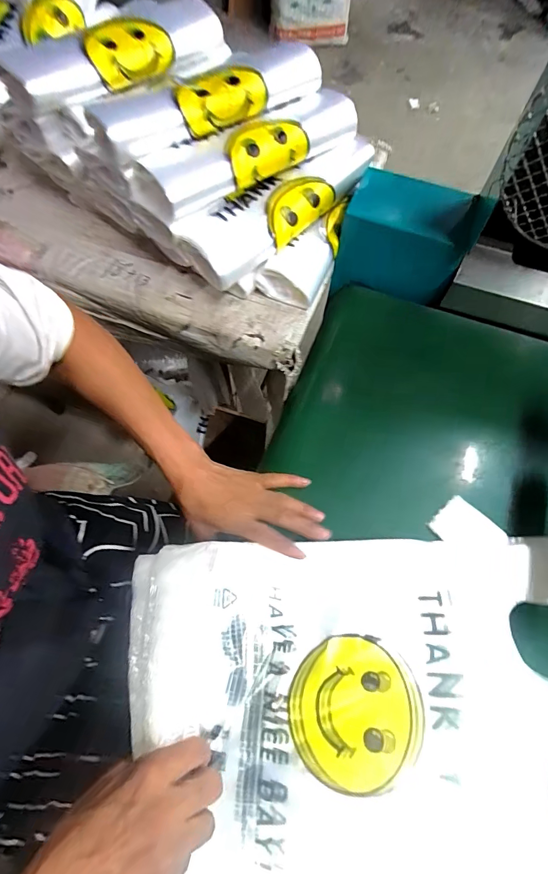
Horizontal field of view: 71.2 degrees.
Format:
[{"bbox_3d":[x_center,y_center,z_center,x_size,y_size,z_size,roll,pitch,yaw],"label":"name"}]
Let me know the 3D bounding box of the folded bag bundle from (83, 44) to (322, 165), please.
[{"bbox_3d":[-0.066,-0.438,0.489,0.316,0.051,0.084,-23,69,-12],"label":"folded bag bundle"}]

